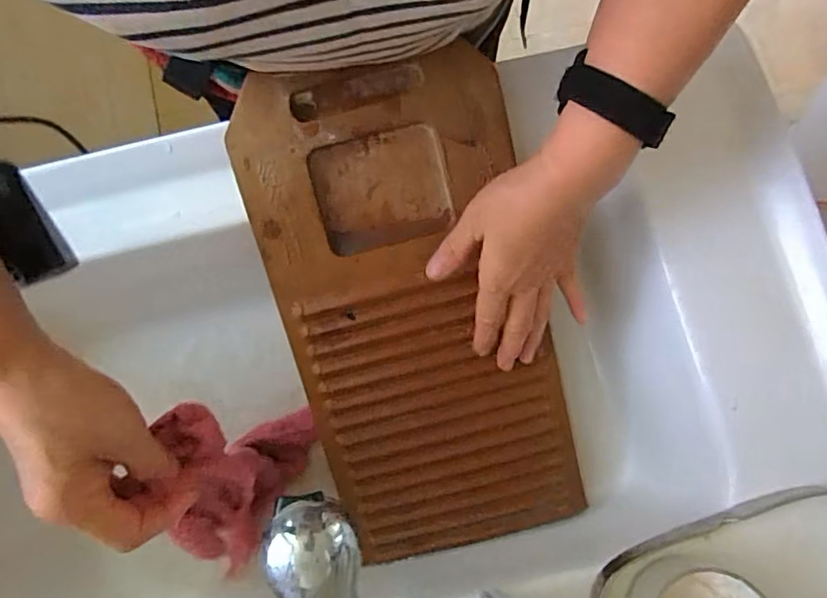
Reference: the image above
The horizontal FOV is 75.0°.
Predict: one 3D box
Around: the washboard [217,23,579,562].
[{"bbox_3d":[0.000,0.023,0.440,0.205,0.020,0.407,-16,102,-2],"label":"washboard"}]

